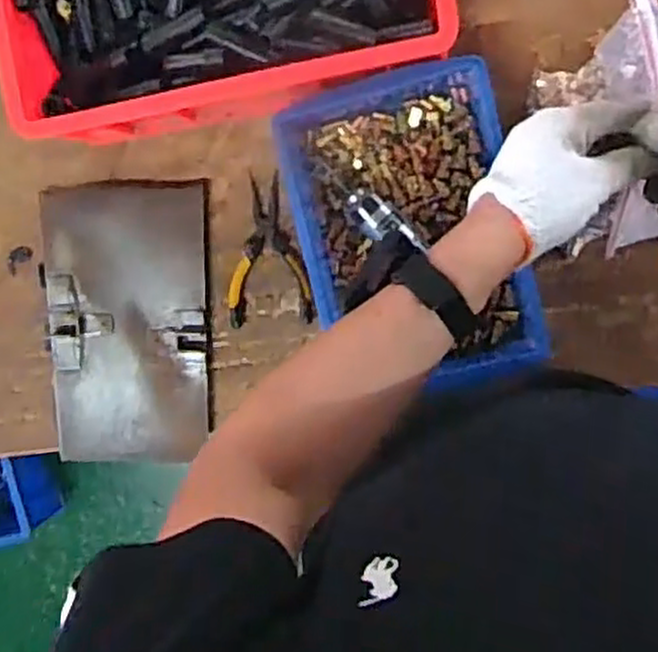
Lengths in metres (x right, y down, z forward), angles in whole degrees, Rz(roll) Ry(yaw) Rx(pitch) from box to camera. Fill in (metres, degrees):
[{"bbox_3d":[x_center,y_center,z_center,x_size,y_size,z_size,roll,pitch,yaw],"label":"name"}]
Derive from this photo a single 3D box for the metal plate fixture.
[{"bbox_3d":[-0.220,-0.001,0.870,0.174,0.032,0.302,0,96,6],"label":"metal plate fixture"}]

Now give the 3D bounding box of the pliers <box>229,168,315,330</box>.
[{"bbox_3d":[-0.067,-0.081,0.840,0.092,0.025,0.160,-3,95,6],"label":"pliers"}]

